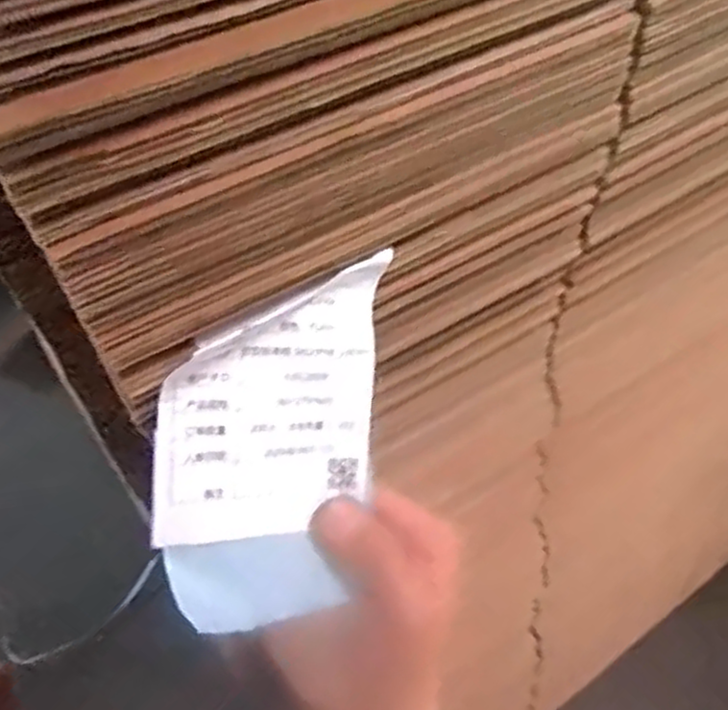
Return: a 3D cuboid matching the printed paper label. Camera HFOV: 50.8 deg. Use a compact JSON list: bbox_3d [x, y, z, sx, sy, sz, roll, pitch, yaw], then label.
[{"bbox_3d":[-0.042,0.040,0.345,0.101,0.159,0.016,0,10,-27],"label":"printed paper label"}]

